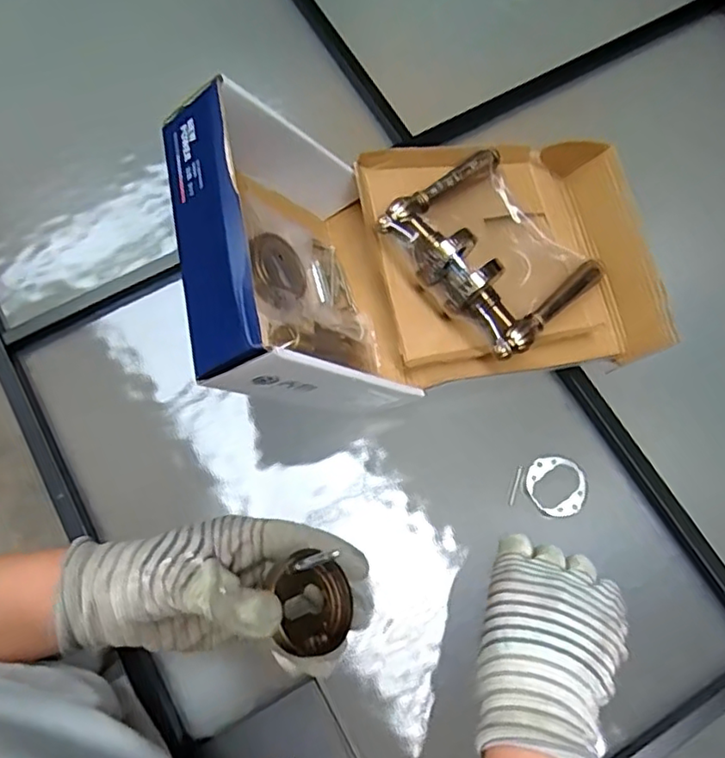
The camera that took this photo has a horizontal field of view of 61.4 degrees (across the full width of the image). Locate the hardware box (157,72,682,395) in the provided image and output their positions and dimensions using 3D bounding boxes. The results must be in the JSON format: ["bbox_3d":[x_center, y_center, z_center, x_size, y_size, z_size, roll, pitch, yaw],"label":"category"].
[{"bbox_3d":[0.064,-0.104,0.435,0.351,0.166,0.203,-11,73,-4],"label":"hardware box"}]

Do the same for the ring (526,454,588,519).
[{"bbox_3d":[0.146,0.080,0.457,0.043,0.004,0.046,0,73,-1],"label":"ring"}]

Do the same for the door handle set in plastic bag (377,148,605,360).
[{"bbox_3d":[0.103,-0.102,0.475,0.131,0.065,0.141,-42,78,-12],"label":"door handle set in plastic bag"}]

